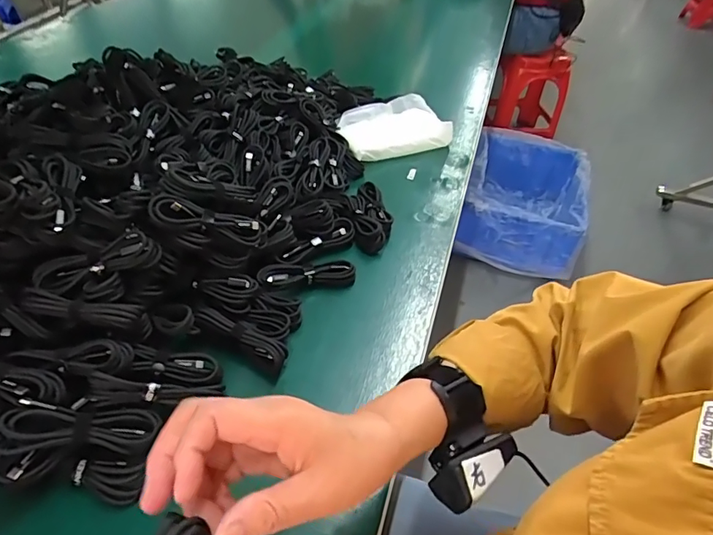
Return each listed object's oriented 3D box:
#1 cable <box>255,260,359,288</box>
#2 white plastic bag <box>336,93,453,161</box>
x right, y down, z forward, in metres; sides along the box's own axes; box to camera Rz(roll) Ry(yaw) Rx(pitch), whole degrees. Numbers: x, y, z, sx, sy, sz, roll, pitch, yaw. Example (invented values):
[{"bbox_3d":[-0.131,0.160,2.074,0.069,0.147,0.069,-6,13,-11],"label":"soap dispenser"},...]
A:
[{"bbox_3d":[-0.057,0.007,0.548,0.109,0.015,0.034,-2,44,-8],"label":"cable"},{"bbox_3d":[0.061,-0.233,0.796,0.181,0.051,0.113,-13,47,-18],"label":"white plastic bag"}]

